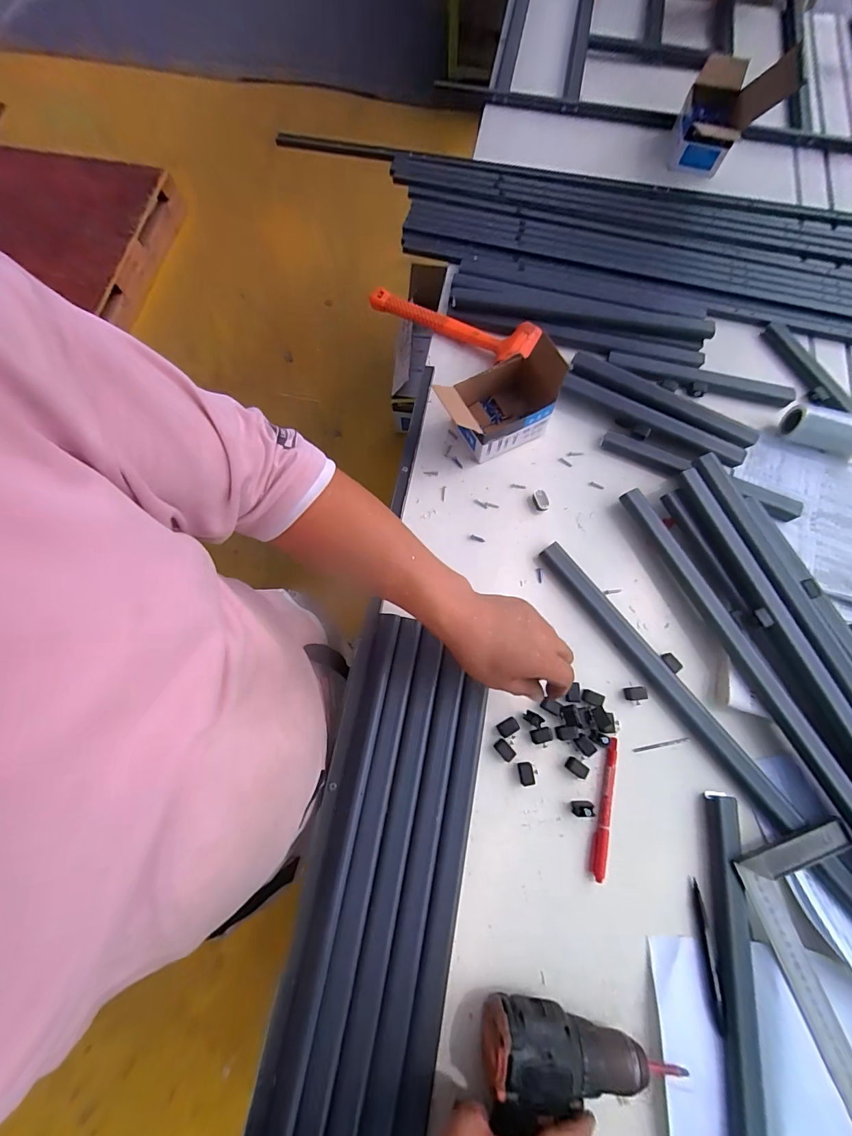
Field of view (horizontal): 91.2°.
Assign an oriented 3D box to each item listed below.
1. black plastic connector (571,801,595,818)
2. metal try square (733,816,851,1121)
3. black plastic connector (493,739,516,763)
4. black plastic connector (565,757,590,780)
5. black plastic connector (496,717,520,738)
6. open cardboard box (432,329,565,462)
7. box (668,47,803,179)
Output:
[{"bbox_3d":[0.168,0.258,0.445,0.021,0.010,0.015,-7,74,-1],"label":"black plastic connector"},{"bbox_3d":[0.417,0.412,0.392,0.116,0.019,0.300,-19,75,-5],"label":"metal try square"},{"bbox_3d":[0.087,0.203,0.463,0.015,0.005,0.024,-41,78,-10],"label":"black plastic connector"},{"bbox_3d":[0.166,0.219,0.457,0.023,0.005,0.015,35,77,10],"label":"black plastic connector"},{"bbox_3d":[0.093,0.179,0.470,0.023,0.004,0.017,-29,76,-7],"label":"black plastic connector"},{"bbox_3d":[0.102,-0.214,0.550,0.166,0.076,0.093,-25,75,-6],"label":"open cardboard box"},{"bbox_3d":[0.509,-0.761,0.698,0.154,0.101,0.167,25,76,7],"label":"box"}]

